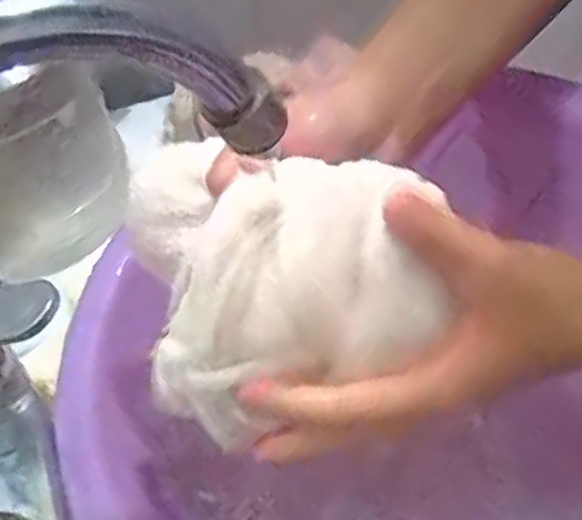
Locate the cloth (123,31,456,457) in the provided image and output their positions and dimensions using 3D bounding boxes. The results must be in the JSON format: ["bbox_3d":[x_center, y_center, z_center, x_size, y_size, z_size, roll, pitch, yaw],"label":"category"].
[{"bbox_3d":[-0.009,0.000,0.314,0.124,0.095,0.115,-5,45,2],"label":"cloth"}]

